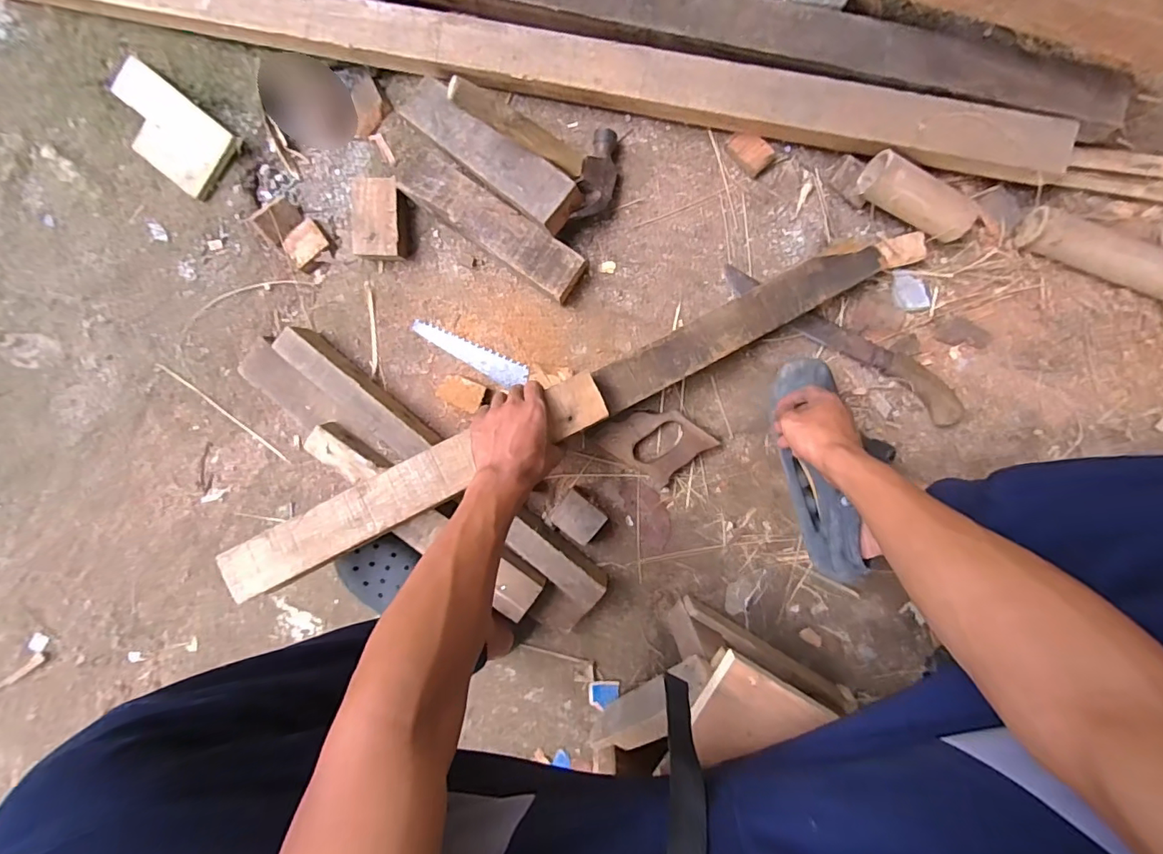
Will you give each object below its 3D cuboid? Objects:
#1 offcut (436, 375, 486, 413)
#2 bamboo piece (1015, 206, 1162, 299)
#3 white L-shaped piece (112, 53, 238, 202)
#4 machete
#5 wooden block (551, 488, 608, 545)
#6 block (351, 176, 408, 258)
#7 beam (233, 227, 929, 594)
[{"bbox_3d":[-0.162,-0.046,0.692,0.061,0.022,0.040,21,94,2],"label":"offcut"},{"bbox_3d":[0.629,-0.207,0.610,0.191,0.044,0.047,21,94,3],"label":"bamboo piece"},{"bbox_3d":[-0.568,-0.408,0.698,0.188,0.018,0.101,39,95,1],"label":"white L-shaped piece"},{"bbox_3d":[0.346,-0.114,0.676,0.357,0.019,0.051,33,94,2],"label":"machete"},{"bbox_3d":[-0.002,0.120,0.695,0.062,0.043,0.049,37,95,1],"label":"wooden block"},{"bbox_3d":[-0.264,-0.271,0.679,0.063,0.045,0.102,2,93,4],"label":"block"},{"bbox_3d":[0.015,-0.034,0.598,0.888,0.044,0.064,-27,91,-7],"label":"beam"}]

